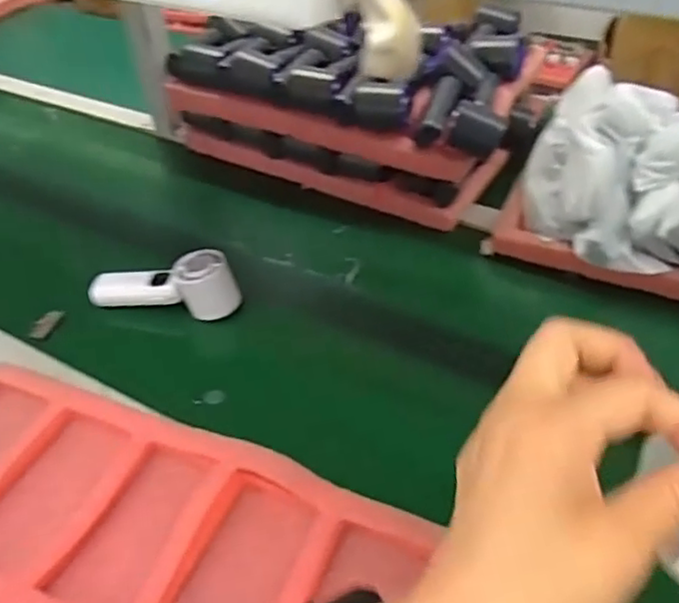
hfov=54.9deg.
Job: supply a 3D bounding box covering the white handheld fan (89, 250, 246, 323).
[{"bbox_3d":[-0.186,-0.022,0.698,0.159,0.052,0.049,4,43,9],"label":"white handheld fan"}]

